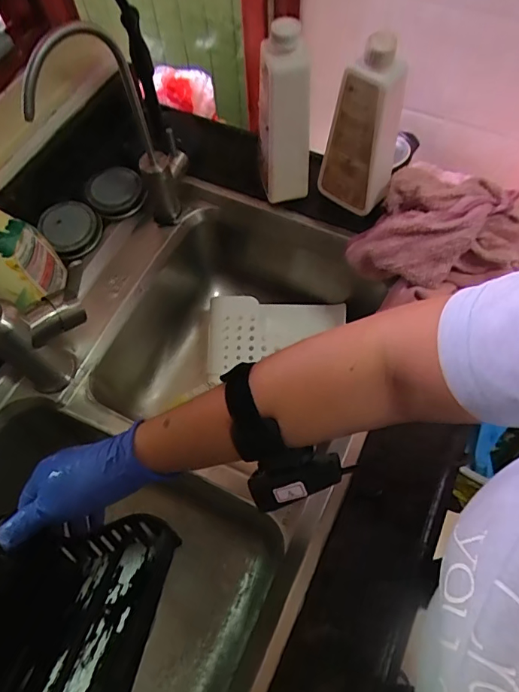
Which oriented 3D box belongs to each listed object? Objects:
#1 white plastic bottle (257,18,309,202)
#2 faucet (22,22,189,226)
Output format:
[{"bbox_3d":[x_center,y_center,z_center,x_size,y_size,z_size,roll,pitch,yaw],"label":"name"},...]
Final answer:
[{"bbox_3d":[0.030,-0.280,0.561,0.061,0.210,0.070,-2,64,1],"label":"white plastic bottle"},{"bbox_3d":[-0.147,-0.226,0.517,0.043,0.276,0.180,17,65,10],"label":"faucet"}]

